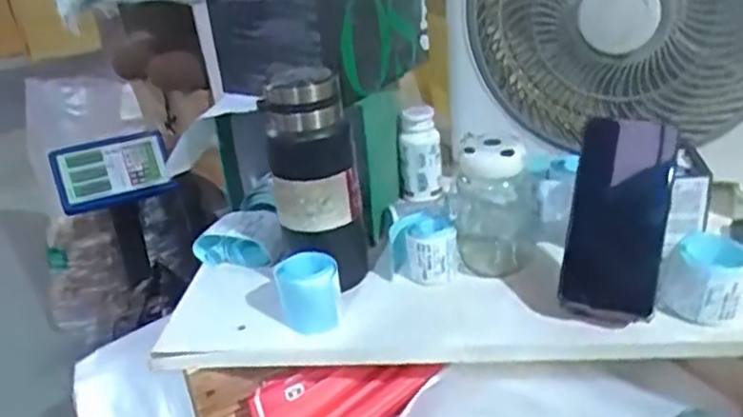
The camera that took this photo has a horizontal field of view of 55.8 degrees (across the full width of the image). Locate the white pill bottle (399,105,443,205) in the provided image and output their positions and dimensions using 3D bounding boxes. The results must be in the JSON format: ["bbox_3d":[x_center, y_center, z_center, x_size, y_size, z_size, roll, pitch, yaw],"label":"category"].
[{"bbox_3d":[0.058,-0.063,0.830,0.049,0.107,0.049,-4,27,4],"label":"white pill bottle"}]

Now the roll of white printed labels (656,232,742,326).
[{"bbox_3d":[0.289,0.062,0.606,0.068,0.054,0.071,-5,27,2],"label":"roll of white printed labels"}]

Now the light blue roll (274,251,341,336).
[{"bbox_3d":[-0.058,0.078,0.652,0.056,0.056,0.050,-10,27,-8],"label":"light blue roll"}]

